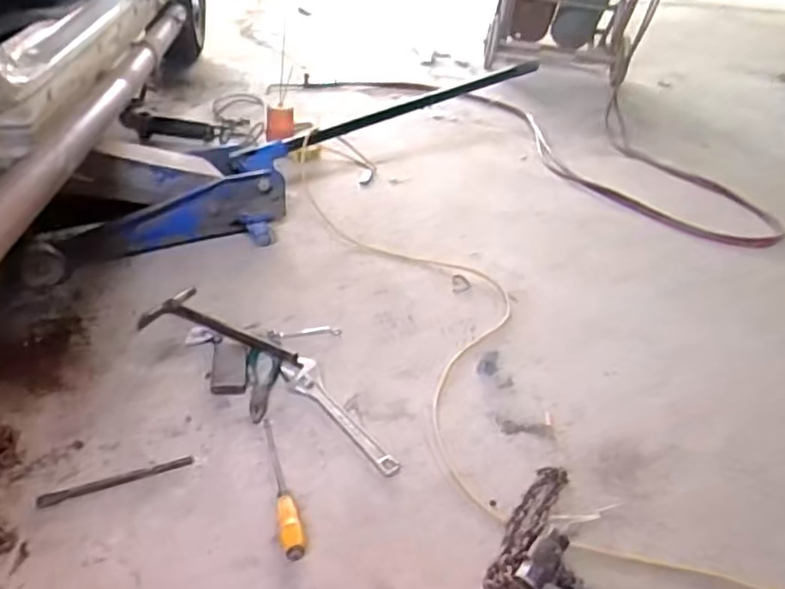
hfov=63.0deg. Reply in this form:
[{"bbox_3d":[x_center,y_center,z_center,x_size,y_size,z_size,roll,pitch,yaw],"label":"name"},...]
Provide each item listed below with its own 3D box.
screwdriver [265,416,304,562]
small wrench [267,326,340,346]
[{"bbox_3d":[-0.163,0.272,0.935,0.030,0.026,0.258,-4,36,-18],"label":"screwdriver"},{"bbox_3d":[-0.168,0.076,1.240,0.139,0.011,0.038,-4,36,-18],"label":"small wrench"}]

